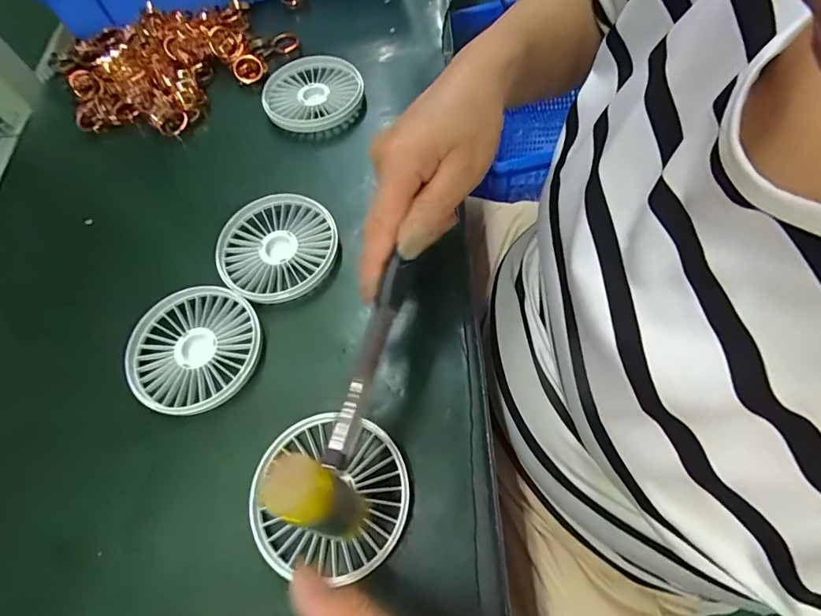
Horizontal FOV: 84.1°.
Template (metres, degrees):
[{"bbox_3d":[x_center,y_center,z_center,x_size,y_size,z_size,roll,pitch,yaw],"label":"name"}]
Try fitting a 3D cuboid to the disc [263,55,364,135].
[{"bbox_3d":[-0.088,-0.193,0.413,0.087,0.017,0.086,-3,63,5],"label":"disc"}]

